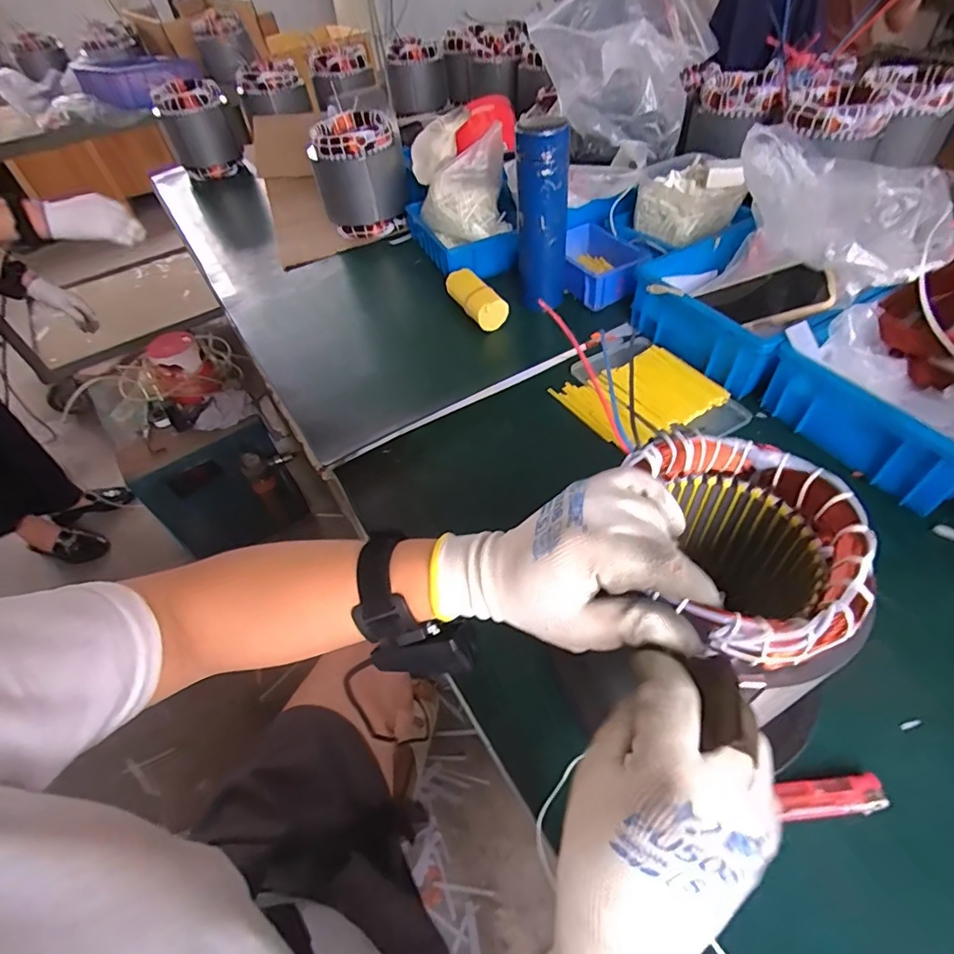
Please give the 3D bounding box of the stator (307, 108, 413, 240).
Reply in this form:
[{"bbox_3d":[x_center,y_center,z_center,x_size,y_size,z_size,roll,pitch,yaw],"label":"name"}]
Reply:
[{"bbox_3d":[-0.206,-0.539,0.891,0.150,0.155,0.136,-16,50,-8],"label":"stator"}]

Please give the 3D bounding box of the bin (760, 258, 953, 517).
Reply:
[{"bbox_3d":[0.478,-0.114,0.513,0.274,0.107,0.202,-27,52,-16],"label":"bin"}]

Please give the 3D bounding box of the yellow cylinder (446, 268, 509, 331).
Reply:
[{"bbox_3d":[-0.004,-0.249,0.708,0.044,0.041,0.119,-25,52,-14],"label":"yellow cylinder"}]

